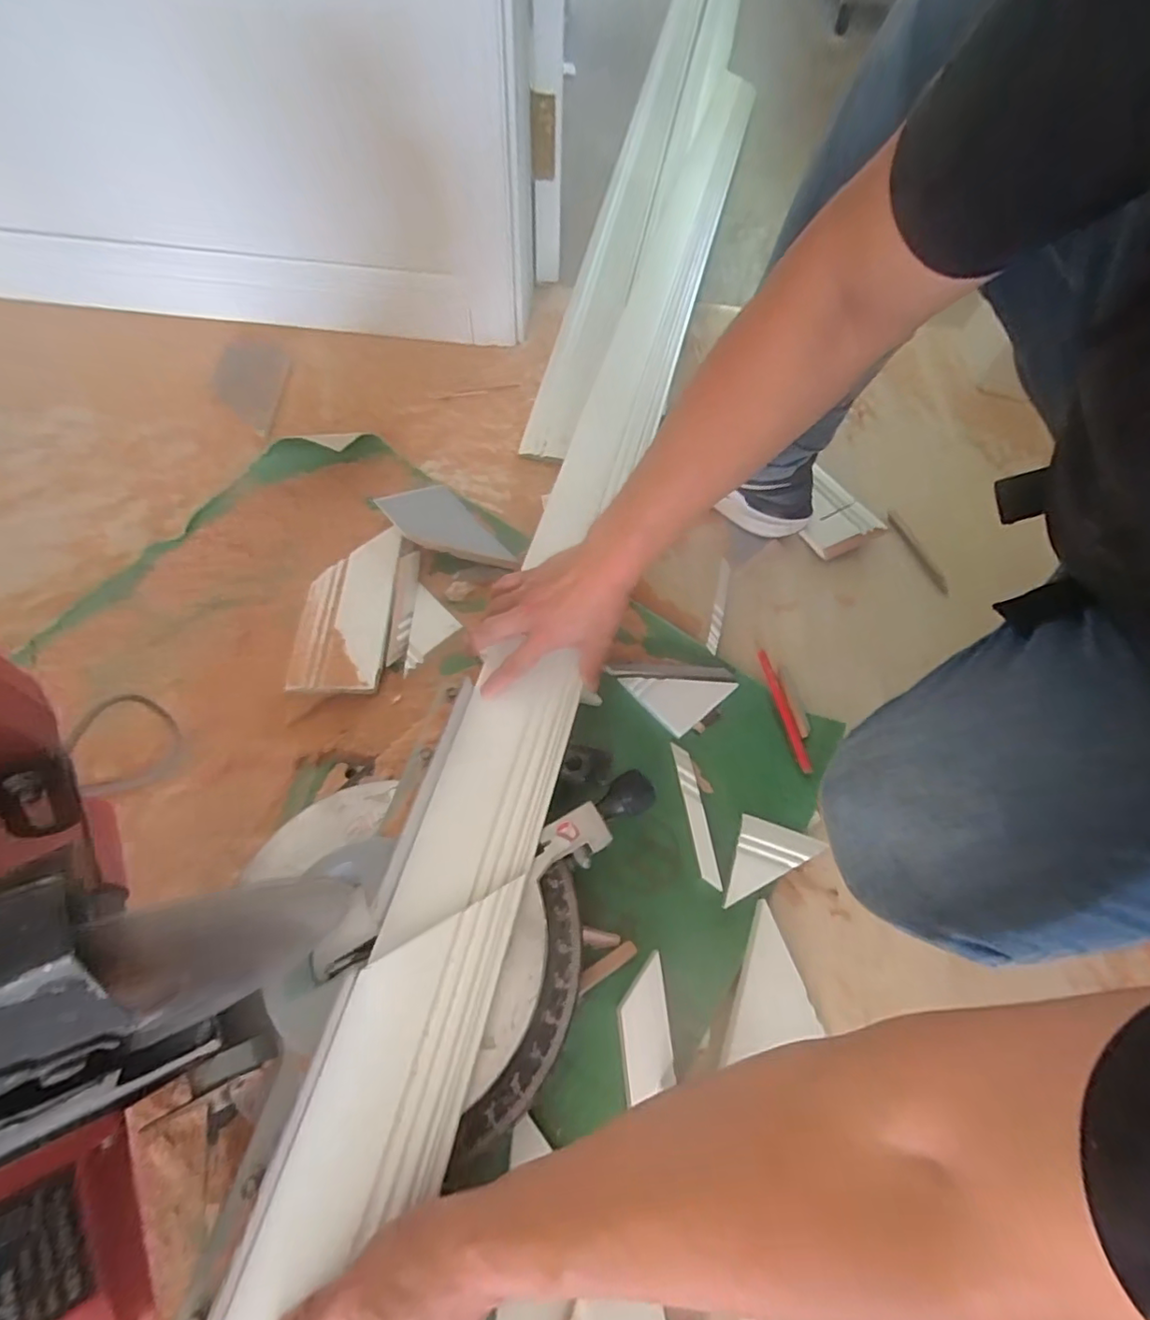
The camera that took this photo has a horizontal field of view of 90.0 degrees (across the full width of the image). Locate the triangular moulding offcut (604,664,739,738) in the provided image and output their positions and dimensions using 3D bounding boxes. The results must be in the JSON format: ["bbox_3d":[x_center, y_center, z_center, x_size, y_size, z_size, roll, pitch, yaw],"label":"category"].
[{"bbox_3d":[0.112,0.019,0.654,0.100,0.008,0.109,-37,70,-20],"label":"triangular moulding offcut"}]

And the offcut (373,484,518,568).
[{"bbox_3d":[-0.161,-0.162,0.715,0.100,0.014,0.167,-25,65,-37],"label":"offcut"}]

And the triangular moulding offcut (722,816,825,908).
[{"bbox_3d":[0.192,0.204,0.556,0.080,0.015,0.087,19,62,7],"label":"triangular moulding offcut"}]

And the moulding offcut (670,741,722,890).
[{"bbox_3d":[0.122,0.154,0.582,0.018,0.007,0.143,-6,62,-7],"label":"moulding offcut"}]

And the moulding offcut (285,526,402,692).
[{"bbox_3d":[-0.263,-0.059,0.665,0.098,0.024,0.211,0,62,-3],"label":"moulding offcut"}]

